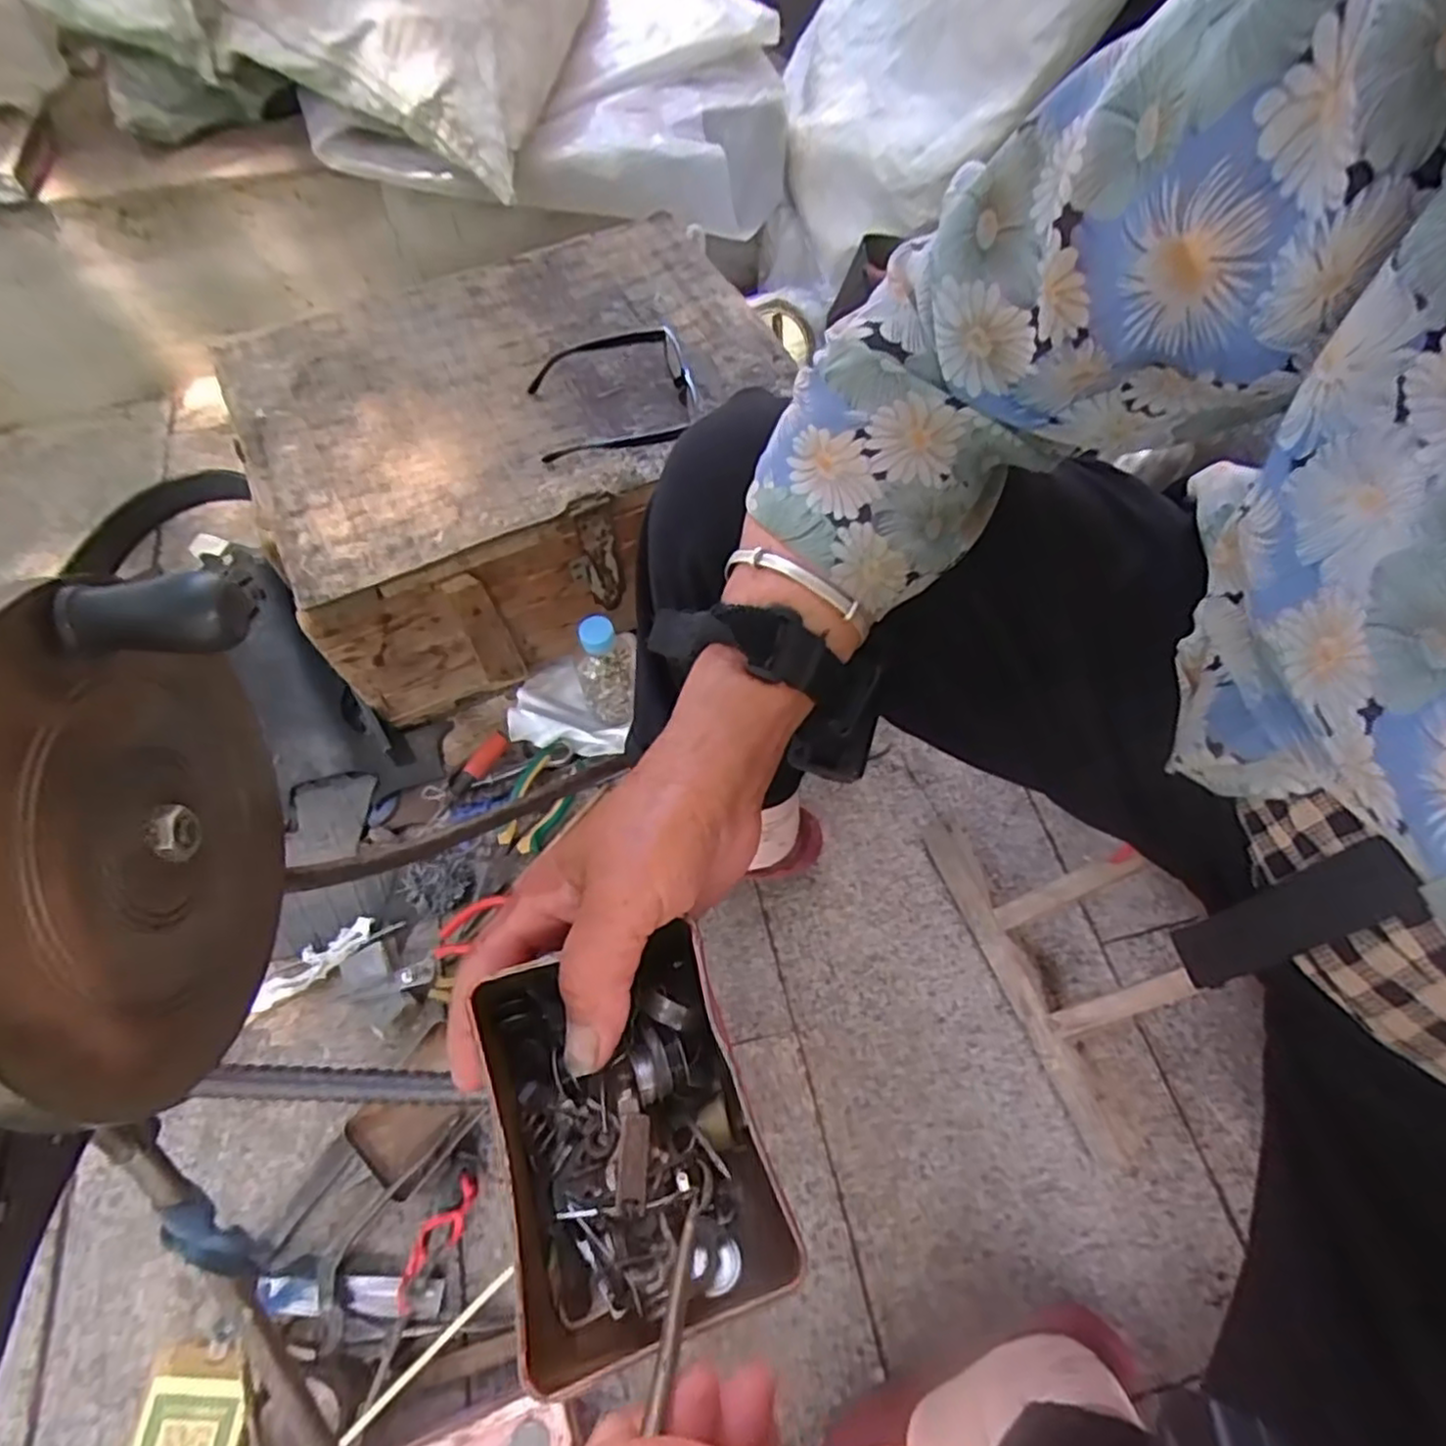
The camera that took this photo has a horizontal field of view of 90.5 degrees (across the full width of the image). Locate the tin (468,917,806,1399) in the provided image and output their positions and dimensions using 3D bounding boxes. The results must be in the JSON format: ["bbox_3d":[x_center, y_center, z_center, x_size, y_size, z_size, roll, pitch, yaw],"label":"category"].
[{"bbox_3d":[-0.034,0.136,0.238,0.086,0.042,0.110,-16,63,-9],"label":"tin"}]

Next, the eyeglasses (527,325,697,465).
[{"bbox_3d":[-0.101,-0.305,0.665,0.150,0.057,0.151,0,62,0],"label":"eyeglasses"}]

